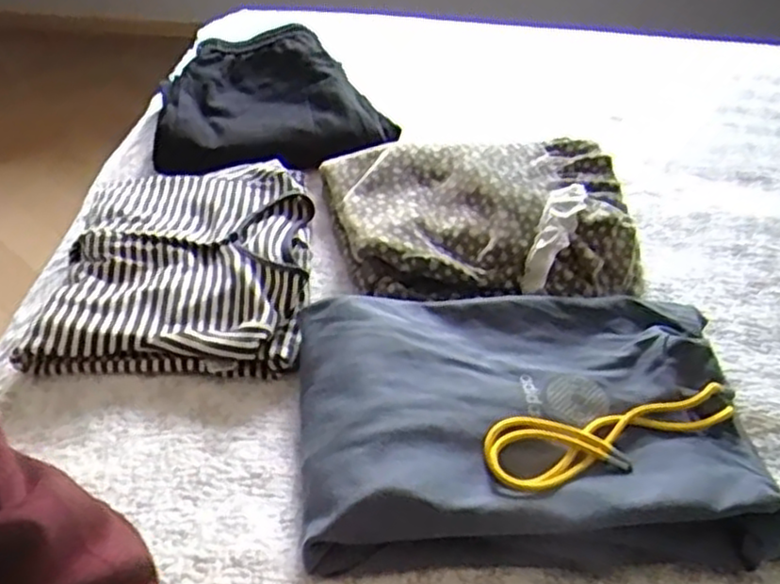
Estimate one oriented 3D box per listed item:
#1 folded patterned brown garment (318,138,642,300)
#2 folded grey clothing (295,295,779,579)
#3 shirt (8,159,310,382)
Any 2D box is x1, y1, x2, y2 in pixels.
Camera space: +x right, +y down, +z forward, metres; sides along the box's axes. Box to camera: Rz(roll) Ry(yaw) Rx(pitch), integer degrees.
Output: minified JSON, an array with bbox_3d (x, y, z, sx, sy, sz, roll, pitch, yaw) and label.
[{"bbox_3d":[0.097,-0.081,0.741,0.291,0.060,0.270,-5,39,-14],"label":"folded patterned brown garment"},{"bbox_3d":[0.099,0.090,0.551,0.328,0.051,0.233,2,38,-5],"label":"folded grey clothing"},{"bbox_3d":[-0.183,-0.041,0.689,0.212,0.040,0.296,2,38,-5],"label":"shirt"}]

